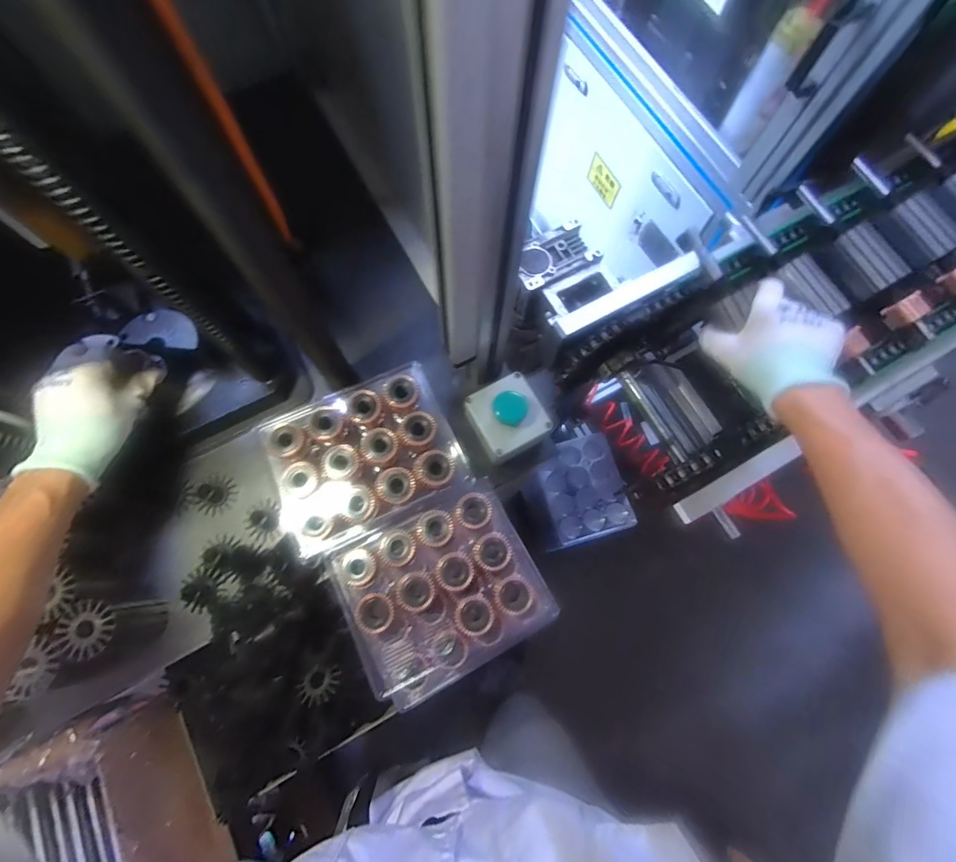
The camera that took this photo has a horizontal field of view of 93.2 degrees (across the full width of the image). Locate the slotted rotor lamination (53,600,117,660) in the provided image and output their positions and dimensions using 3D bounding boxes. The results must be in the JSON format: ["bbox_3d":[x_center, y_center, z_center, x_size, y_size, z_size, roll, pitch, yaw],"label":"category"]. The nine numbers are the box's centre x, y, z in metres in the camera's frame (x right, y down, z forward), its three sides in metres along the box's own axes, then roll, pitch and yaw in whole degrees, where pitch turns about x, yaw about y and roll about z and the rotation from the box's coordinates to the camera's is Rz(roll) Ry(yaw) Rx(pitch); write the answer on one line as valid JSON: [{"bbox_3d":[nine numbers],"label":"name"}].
[{"bbox_3d":[-0.368,0.187,0.423,0.048,0.010,0.050,0,72,-1],"label":"slotted rotor lamination"}]

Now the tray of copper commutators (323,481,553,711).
[{"bbox_3d":[-0.034,0.168,0.487,0.203,0.077,0.169,-29,77,-9],"label":"tray of copper commutators"}]

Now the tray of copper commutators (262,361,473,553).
[{"bbox_3d":[-0.122,0.025,0.477,0.189,0.033,0.144,-27,77,-9],"label":"tray of copper commutators"}]

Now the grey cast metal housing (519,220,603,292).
[{"bbox_3d":[0.103,-0.241,0.616,0.113,0.016,0.071,-26,77,-9],"label":"grey cast metal housing"}]

